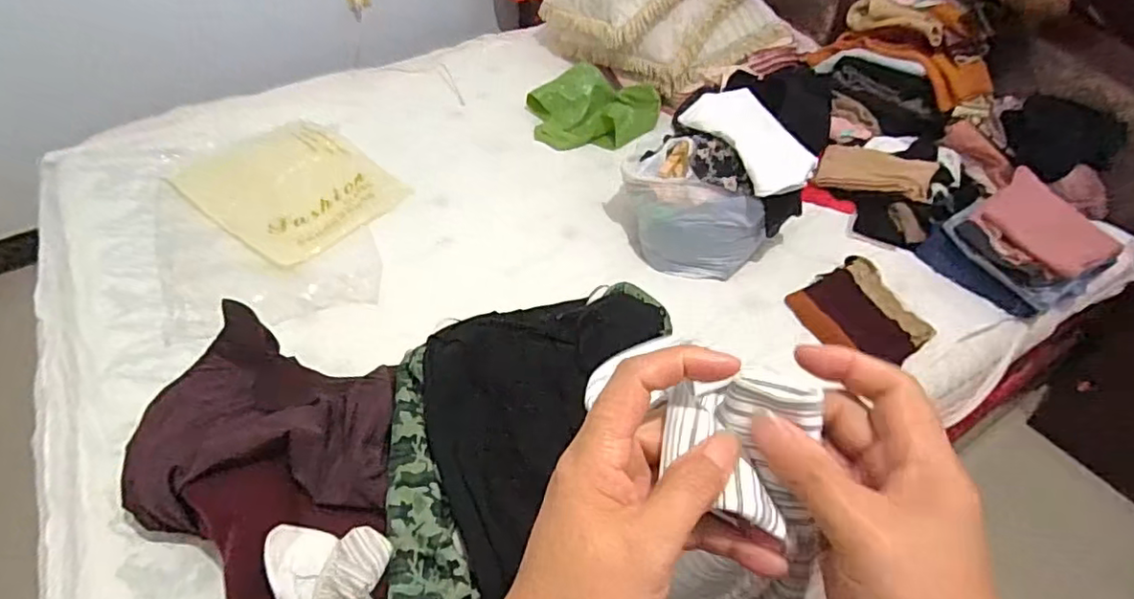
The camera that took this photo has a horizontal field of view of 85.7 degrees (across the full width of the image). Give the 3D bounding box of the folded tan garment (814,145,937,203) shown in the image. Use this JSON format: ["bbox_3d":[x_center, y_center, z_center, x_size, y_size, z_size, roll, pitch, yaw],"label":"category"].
[{"bbox_3d":[0.695,-0.287,1.384,0.237,0.065,0.126,25,51,23],"label":"folded tan garment"}]

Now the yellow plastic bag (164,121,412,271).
[{"bbox_3d":[-0.633,-0.267,1.421,0.430,0.056,0.361,30,54,27],"label":"yellow plastic bag"}]

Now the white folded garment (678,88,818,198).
[{"bbox_3d":[0.362,-0.311,1.167,0.167,0.053,0.259,-27,65,-23],"label":"white folded garment"}]

